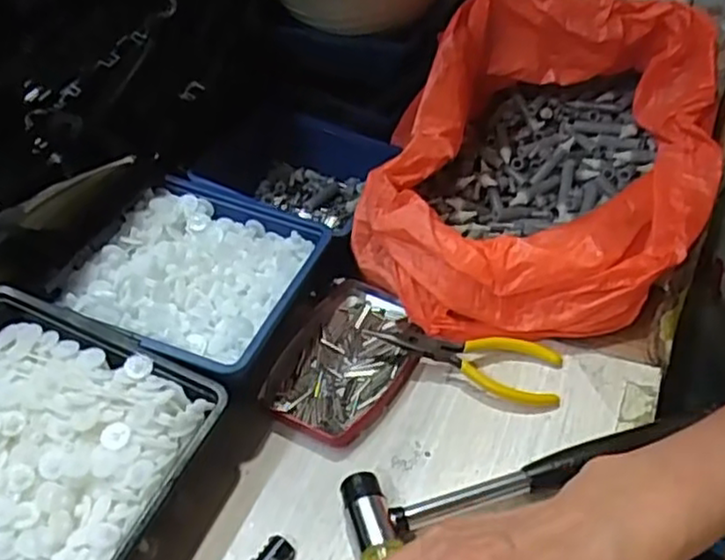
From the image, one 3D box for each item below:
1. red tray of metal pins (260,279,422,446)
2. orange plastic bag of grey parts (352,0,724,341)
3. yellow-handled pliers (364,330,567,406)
[{"bbox_3d":[-0.011,0.053,0.475,0.084,0.013,0.120,19,49,23],"label":"red tray of metal pins"},{"bbox_3d":[0.130,-0.085,0.499,0.205,0.161,0.244,24,51,26],"label":"orange plastic bag of grey parts"},{"bbox_3d":[0.063,0.052,0.462,0.128,0.017,0.047,7,46,12],"label":"yellow-handled pliers"}]

